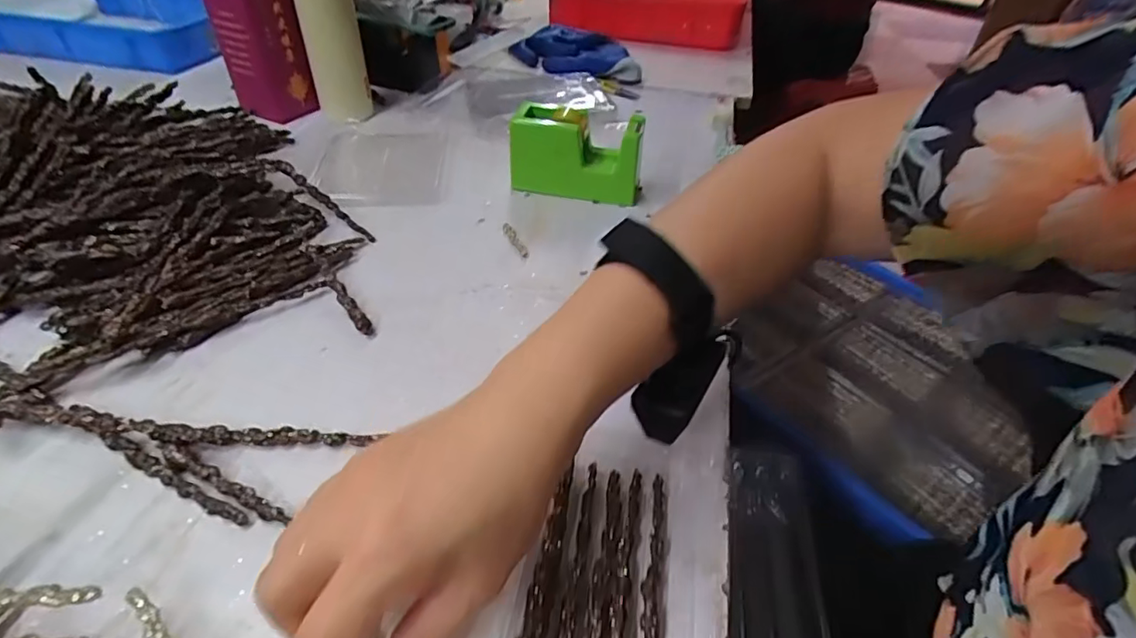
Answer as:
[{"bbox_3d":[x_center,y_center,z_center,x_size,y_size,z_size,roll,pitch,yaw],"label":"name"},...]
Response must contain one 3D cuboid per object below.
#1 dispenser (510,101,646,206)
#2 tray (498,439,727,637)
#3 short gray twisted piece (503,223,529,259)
[{"bbox_3d":[0.009,-0.168,0.577,0.130,0.081,0.047,7,40,5],"label":"dispenser"},{"bbox_3d":[0.026,0.132,0.271,0.100,0.026,0.187,10,41,8],"label":"tray"},{"bbox_3d":[-0.050,-0.075,0.525,0.010,0.004,0.056,-16,45,-21],"label":"short gray twisted piece"}]

